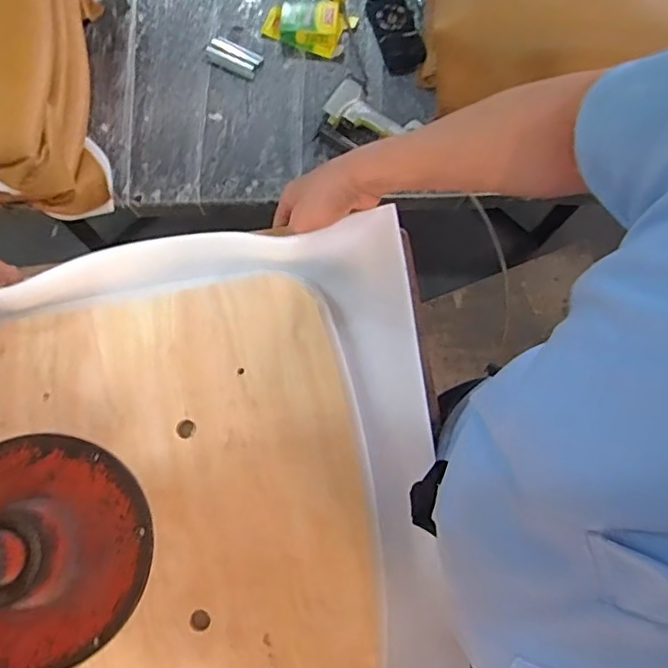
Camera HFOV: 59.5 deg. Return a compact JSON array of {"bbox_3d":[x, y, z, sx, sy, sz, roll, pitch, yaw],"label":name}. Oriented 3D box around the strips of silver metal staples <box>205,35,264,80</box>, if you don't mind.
[{"bbox_3d":[-0.196,-0.547,1.147,0.107,0.008,0.058,27,78,6],"label":"strips of silver metal staples"}]

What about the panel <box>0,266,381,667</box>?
[{"bbox_3d":[-0.191,0.178,0.546,0.437,0.031,0.466,-9,77,-2],"label":"panel"}]

